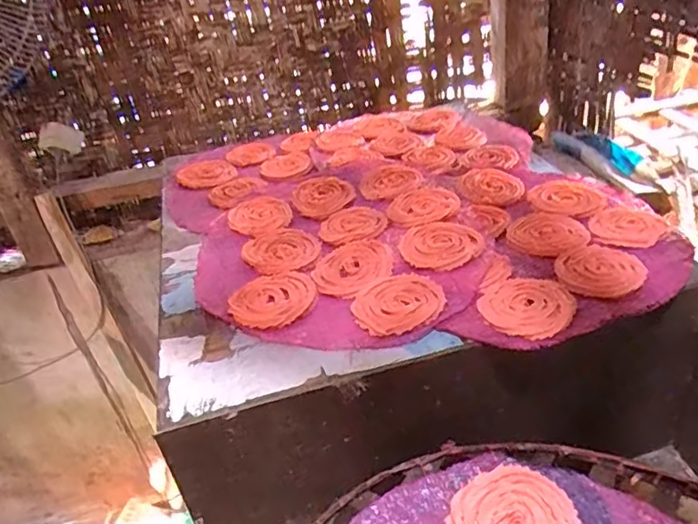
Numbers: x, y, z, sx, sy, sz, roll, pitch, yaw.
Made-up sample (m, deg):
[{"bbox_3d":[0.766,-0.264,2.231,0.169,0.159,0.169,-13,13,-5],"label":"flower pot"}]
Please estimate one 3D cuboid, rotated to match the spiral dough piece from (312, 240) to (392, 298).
[{"bbox_3d":[0.005,0.004,0.614,0.088,0.006,0.087,-5,36,4],"label":"spiral dough piece"}]

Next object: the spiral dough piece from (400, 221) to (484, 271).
[{"bbox_3d":[0.099,-0.019,0.621,0.084,0.006,0.088,1,37,12],"label":"spiral dough piece"}]

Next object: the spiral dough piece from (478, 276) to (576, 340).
[{"bbox_3d":[0.164,0.039,0.529,0.086,0.005,0.079,-5,36,4],"label":"spiral dough piece"}]

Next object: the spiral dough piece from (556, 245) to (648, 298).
[{"bbox_3d":[0.242,0.006,0.556,0.076,0.004,0.076,7,39,20],"label":"spiral dough piece"}]

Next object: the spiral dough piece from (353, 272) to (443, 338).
[{"bbox_3d":[0.048,0.039,0.556,0.087,0.006,0.074,-19,38,-15],"label":"spiral dough piece"}]

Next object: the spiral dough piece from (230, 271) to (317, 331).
[{"bbox_3d":[-0.076,0.036,0.583,0.085,0.008,0.080,-5,36,4],"label":"spiral dough piece"}]

